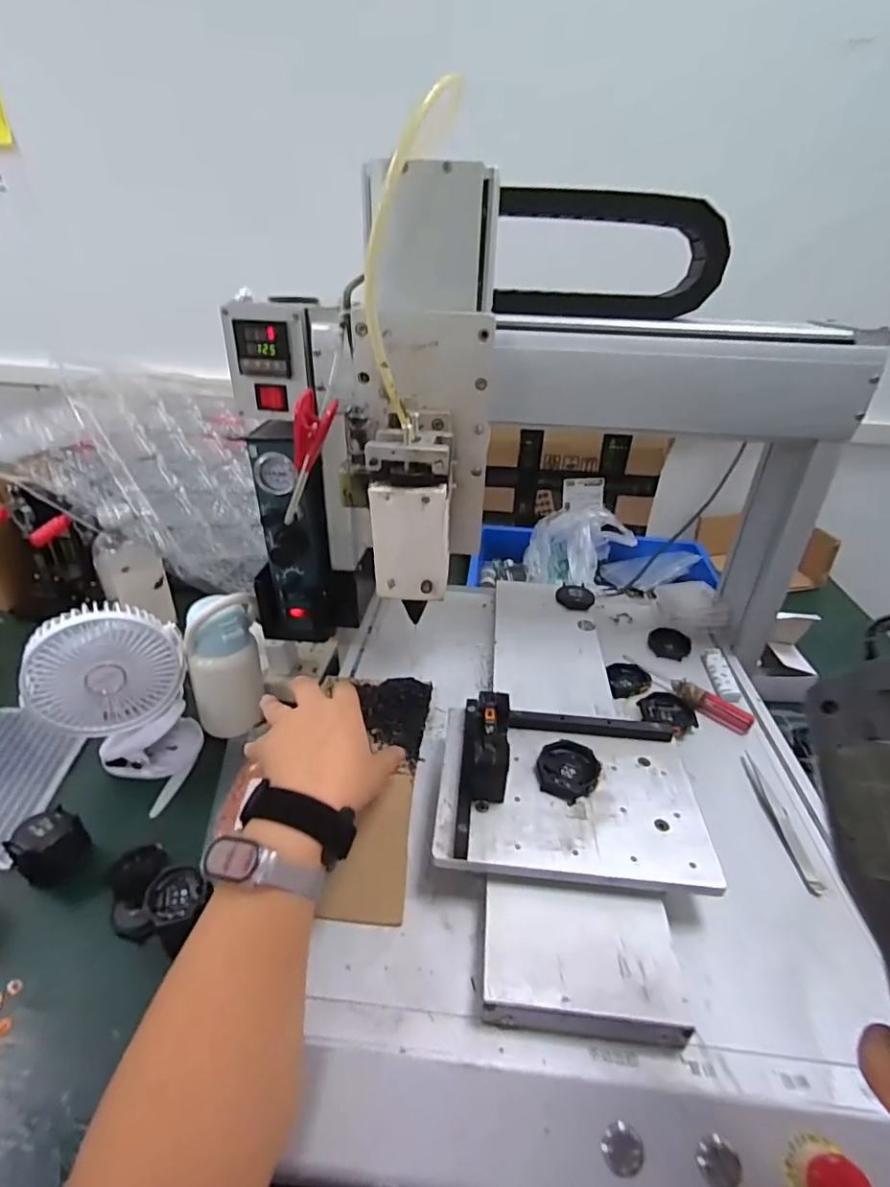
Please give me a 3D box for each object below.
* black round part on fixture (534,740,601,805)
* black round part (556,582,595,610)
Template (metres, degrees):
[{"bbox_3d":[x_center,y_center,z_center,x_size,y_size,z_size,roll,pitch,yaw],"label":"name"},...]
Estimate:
[{"bbox_3d":[0.098,0.141,0.429,0.047,0.011,0.050,2,32,-1],"label":"black round part on fixture"},{"bbox_3d":[0.167,0.003,0.691,0.044,0.012,0.045,2,32,-1],"label":"black round part"}]

